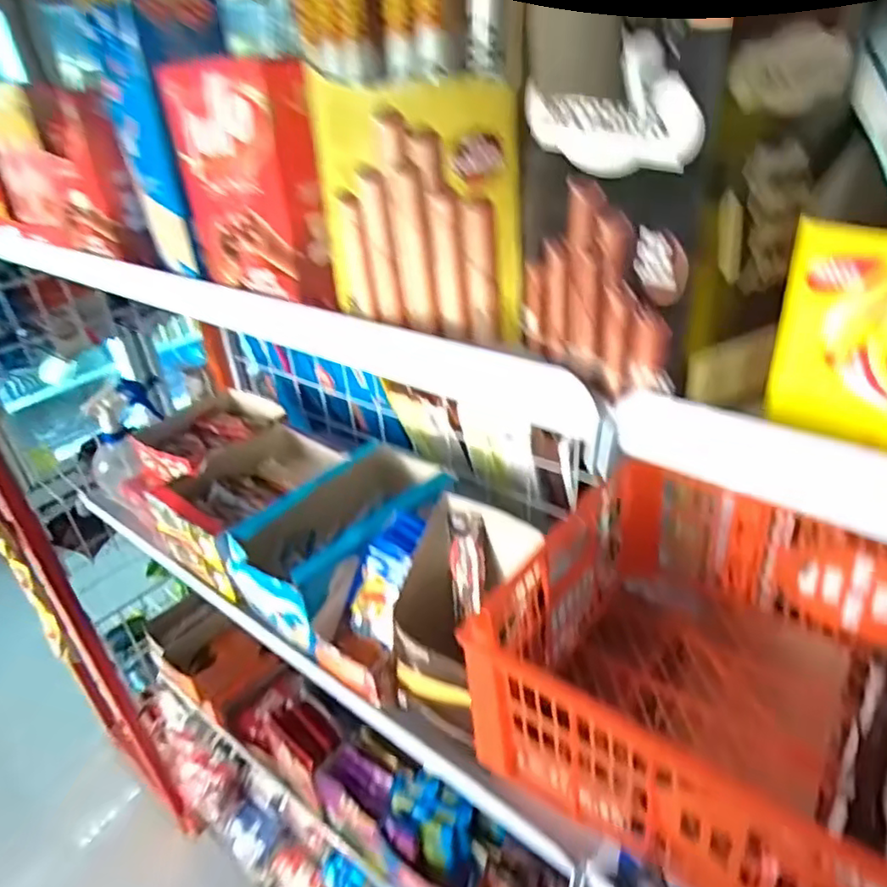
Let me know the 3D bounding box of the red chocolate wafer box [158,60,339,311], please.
[{"bbox_3d":[-0.119,-0.161,0.404,0.118,0.130,0.034,24,43,39],"label":"red chocolate wafer box"}]

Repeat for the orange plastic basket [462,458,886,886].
[{"bbox_3d":[0.259,0.175,0.453,0.393,0.142,0.284,18,39,34],"label":"orange plastic basket"}]

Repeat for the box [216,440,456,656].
[{"bbox_3d":[-0.105,0.097,0.754,0.147,0.090,0.276,21,41,37],"label":"box"}]

